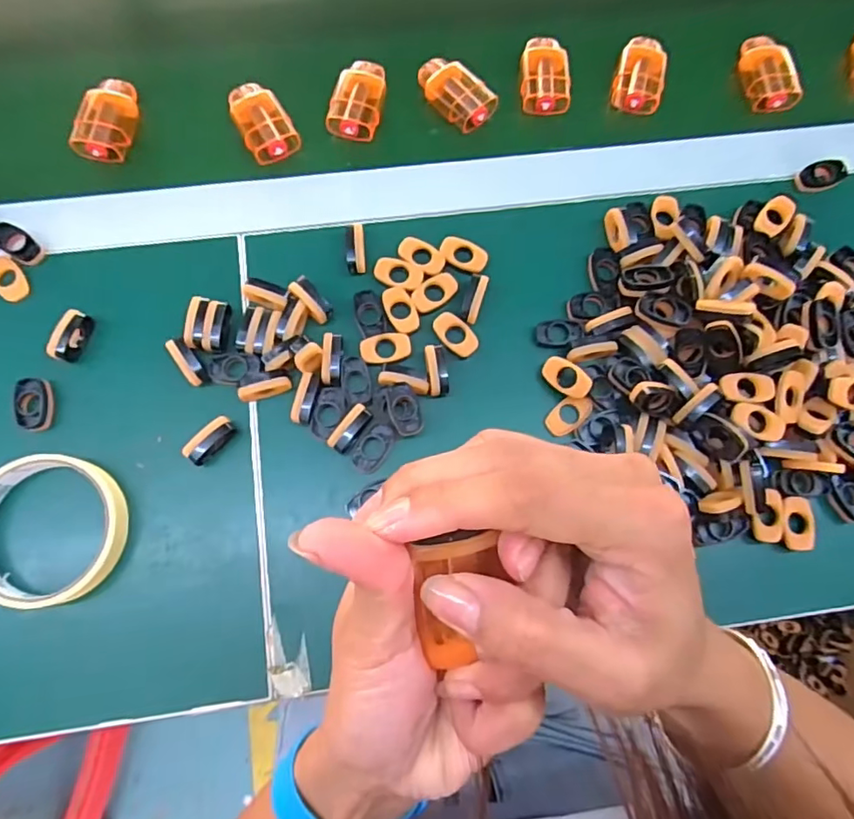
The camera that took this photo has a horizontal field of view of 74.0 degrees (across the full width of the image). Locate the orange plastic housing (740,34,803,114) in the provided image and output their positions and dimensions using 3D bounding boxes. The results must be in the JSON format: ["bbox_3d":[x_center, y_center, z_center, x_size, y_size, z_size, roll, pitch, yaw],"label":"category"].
[{"bbox_3d":[0.261,-0.258,0.433,0.033,0.018,0.060,-7,77,-4],"label":"orange plastic housing"}]

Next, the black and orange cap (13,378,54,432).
[{"bbox_3d":[-0.242,-0.003,0.348,0.018,0.012,0.031,-5,77,-4],"label":"black and orange cap"}]

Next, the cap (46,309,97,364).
[{"bbox_3d":[-0.226,-0.046,0.359,0.011,0.020,0.033,18,77,2],"label":"cap"}]

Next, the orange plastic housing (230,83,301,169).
[{"bbox_3d":[-0.119,-0.209,0.411,0.036,0.015,0.064,-25,79,-8],"label":"orange plastic housing"}]

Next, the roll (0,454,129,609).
[{"bbox_3d":[-0.222,0.070,0.330,0.087,0.018,0.084,1,77,-3],"label":"roll"}]

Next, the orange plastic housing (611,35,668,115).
[{"bbox_3d":[0.164,-0.258,0.434,0.035,0.018,0.066,16,77,1],"label":"orange plastic housing"}]

